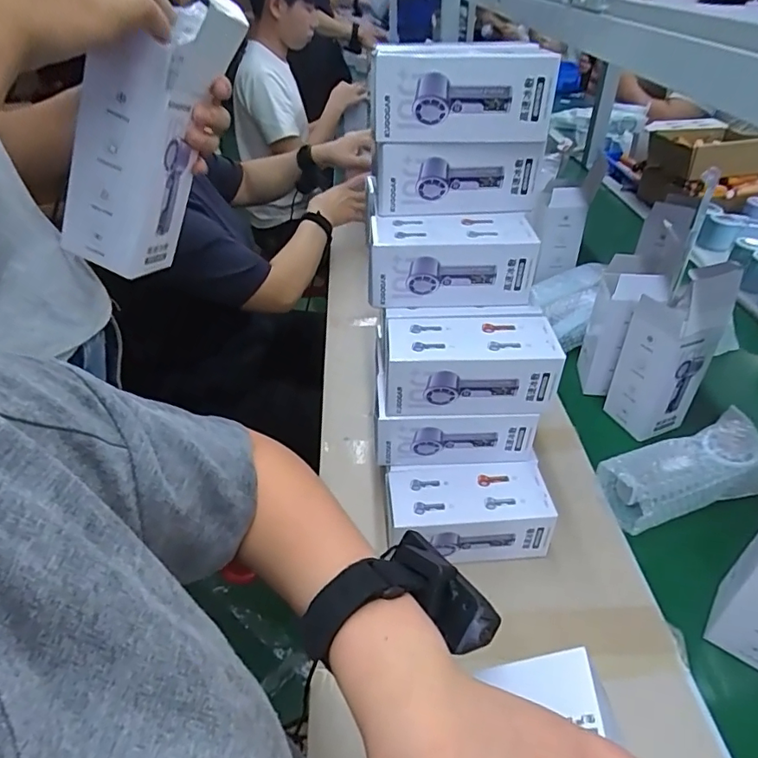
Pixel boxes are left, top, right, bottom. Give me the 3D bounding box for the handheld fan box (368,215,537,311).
[{"bbox_3d":[0.072,-0.123,0.540,0.159,0.072,0.071,1,39,1],"label":"handheld fan box"}]

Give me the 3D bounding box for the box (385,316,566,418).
[{"bbox_3d":[0.088,-0.016,0.525,0.158,0.075,0.078,1,39,1],"label":"box"}]

